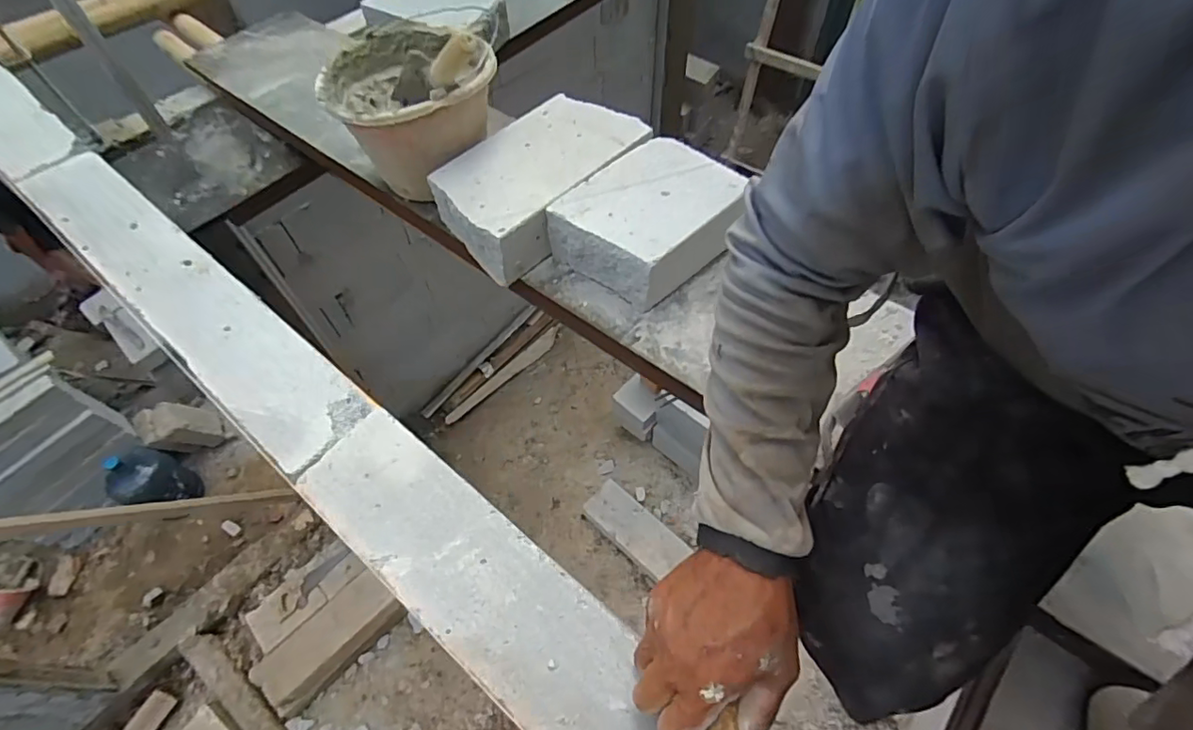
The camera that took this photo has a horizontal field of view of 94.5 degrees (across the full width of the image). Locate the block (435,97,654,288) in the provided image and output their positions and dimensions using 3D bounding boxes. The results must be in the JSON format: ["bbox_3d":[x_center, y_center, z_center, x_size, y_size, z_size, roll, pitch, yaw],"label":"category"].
[{"bbox_3d":[-0.098,-0.319,0.926,0.207,0.082,0.341,38,66,23],"label":"block"}]

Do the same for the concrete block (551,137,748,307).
[{"bbox_3d":[0.076,-0.233,0.866,0.198,0.094,0.245,39,66,23],"label":"concrete block"}]

